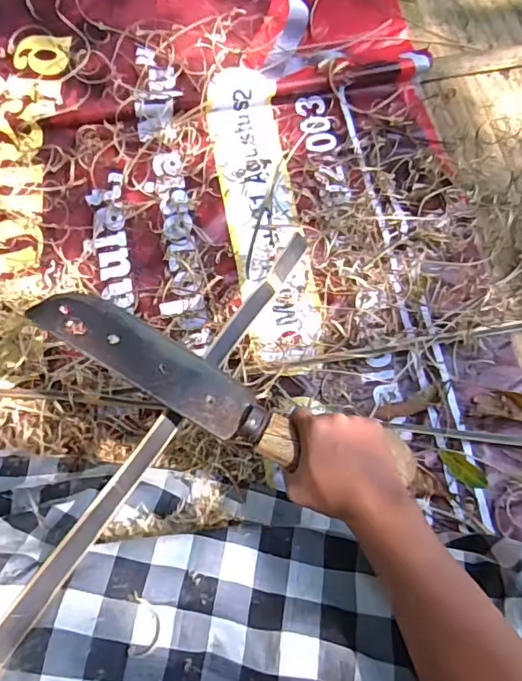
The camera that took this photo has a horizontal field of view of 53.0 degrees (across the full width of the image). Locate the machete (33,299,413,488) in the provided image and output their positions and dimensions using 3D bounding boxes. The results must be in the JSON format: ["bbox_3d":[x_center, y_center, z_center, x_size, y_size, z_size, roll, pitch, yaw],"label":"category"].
[{"bbox_3d":[-0.038,0.051,0.477,0.356,0.039,0.069,29,70,4],"label":"machete"}]

